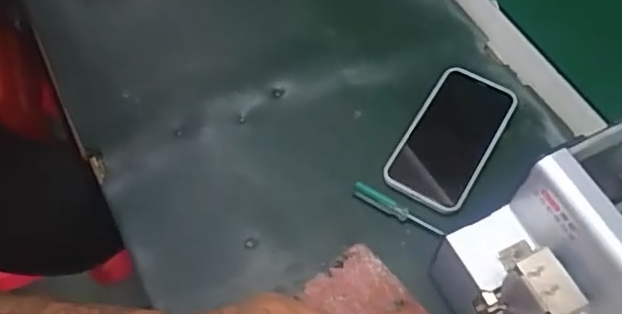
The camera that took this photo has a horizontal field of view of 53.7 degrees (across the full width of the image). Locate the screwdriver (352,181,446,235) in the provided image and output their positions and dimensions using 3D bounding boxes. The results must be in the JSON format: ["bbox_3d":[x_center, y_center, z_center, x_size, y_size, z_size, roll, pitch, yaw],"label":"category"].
[{"bbox_3d":[0.076,0.045,0.536,0.084,0.008,0.013,26,63,15],"label":"screwdriver"}]

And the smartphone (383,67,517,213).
[{"bbox_3d":[0.132,-0.020,0.574,0.076,0.009,0.149,28,63,16],"label":"smartphone"}]

